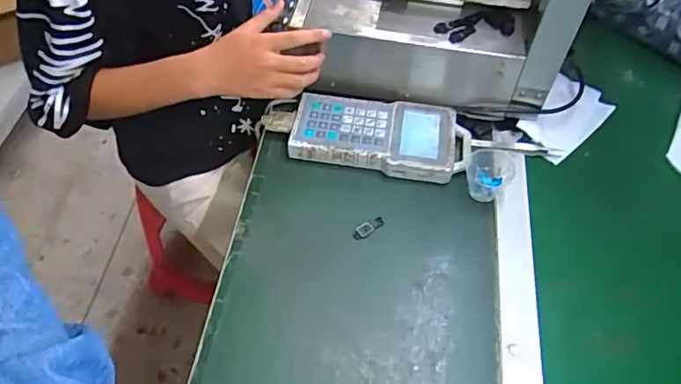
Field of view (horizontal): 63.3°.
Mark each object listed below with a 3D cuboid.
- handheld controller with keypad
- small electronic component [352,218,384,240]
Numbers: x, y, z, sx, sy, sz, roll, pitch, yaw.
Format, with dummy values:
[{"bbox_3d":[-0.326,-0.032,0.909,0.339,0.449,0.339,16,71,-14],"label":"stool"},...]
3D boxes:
[{"bbox_3d":[0.053,-0.072,0.713,0.222,0.030,0.110,12,53,6],"label":"handheld controller with keypad"},{"bbox_3d":[0.032,0.042,0.642,0.039,0.006,0.015,-27,59,-21],"label":"small electronic component"}]

